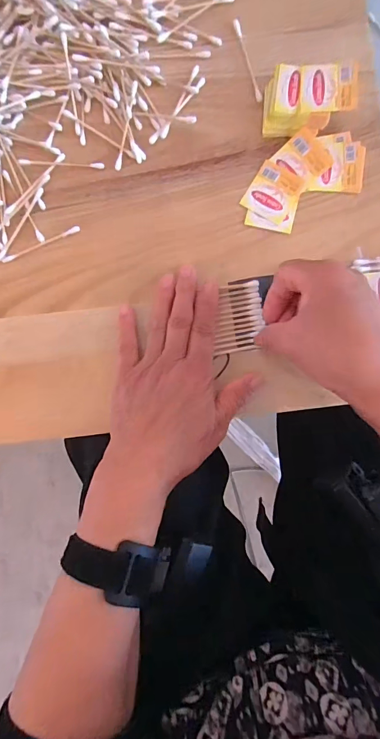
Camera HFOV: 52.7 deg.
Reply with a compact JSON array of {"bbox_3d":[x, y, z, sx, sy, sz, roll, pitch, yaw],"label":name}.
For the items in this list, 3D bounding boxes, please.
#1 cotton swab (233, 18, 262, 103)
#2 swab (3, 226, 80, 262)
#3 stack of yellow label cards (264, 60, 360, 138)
[{"bbox_3d":[0.049,-0.261,0.324,0.005,0.004,0.072,-17,88,3],"label":"cotton swab"},{"bbox_3d":[-0.127,-0.107,0.326,0.070,0.004,0.005,-23,88,3],"label":"swab"},{"bbox_3d":[0.096,-0.217,0.310,0.068,0.026,0.045,0,89,4],"label":"stack of yellow label cards"}]

